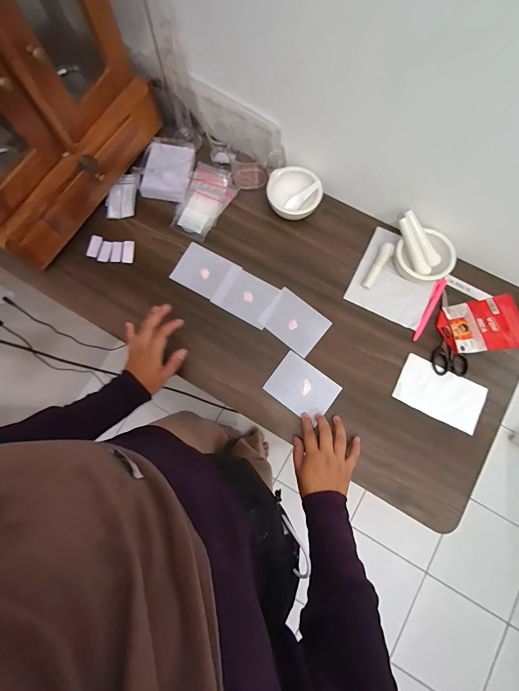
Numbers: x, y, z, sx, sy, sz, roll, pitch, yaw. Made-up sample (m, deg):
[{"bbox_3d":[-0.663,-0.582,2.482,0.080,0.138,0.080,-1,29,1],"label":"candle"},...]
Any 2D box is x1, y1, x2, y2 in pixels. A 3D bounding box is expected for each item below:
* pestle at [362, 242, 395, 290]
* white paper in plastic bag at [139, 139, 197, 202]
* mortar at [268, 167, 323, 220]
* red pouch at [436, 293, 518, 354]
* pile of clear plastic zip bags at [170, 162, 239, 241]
[{"bbox_3d":[0.215,-0.145,0.600,0.022,0.022,0.089,32,80,7],"label":"pestle"},{"bbox_3d":[-0.177,-0.354,0.639,0.093,0.044,0.129,12,78,3],"label":"white paper in plastic bag"},{"bbox_3d":[0.066,-0.284,0.624,0.098,0.047,0.085,3,78,1],"label":"mortar"},{"bbox_3d":[0.351,-0.028,0.529,0.029,0.117,0.085,-26,95,-28],"label":"red pouch"},{"bbox_3d":[-0.109,-0.280,0.637,0.085,0.021,0.143,26,79,6],"label":"pile of clear plastic zip bags"}]

